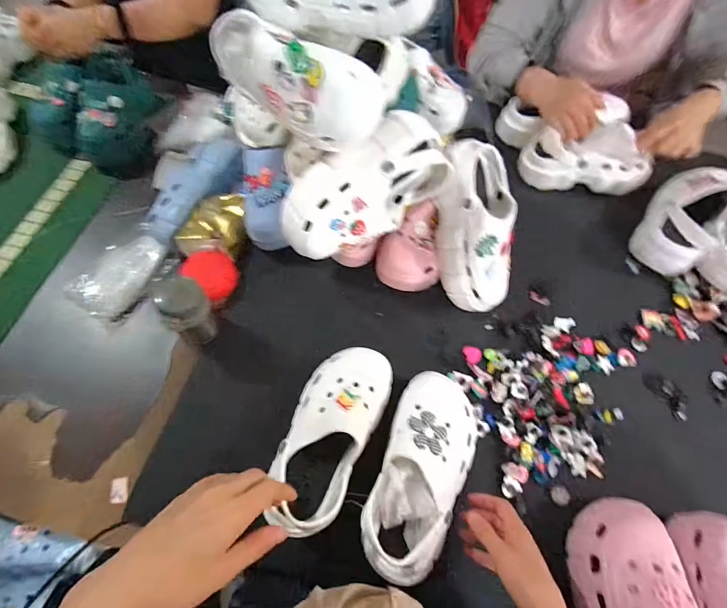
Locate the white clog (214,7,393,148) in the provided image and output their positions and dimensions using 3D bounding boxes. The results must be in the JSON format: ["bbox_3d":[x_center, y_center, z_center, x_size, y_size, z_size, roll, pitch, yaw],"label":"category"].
[{"bbox_3d":[-0.085,-0.296,0.479,0.246,0.098,0.107,32,67,12],"label":"white clog"}]

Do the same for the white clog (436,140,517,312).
[{"bbox_3d":[0.176,-0.114,0.575,0.113,0.078,0.251,-4,100,-3],"label":"white clog"}]

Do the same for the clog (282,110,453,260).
[{"bbox_3d":[-0.005,-0.174,0.562,0.258,0.136,0.100,-33,46,2],"label":"clog"}]

